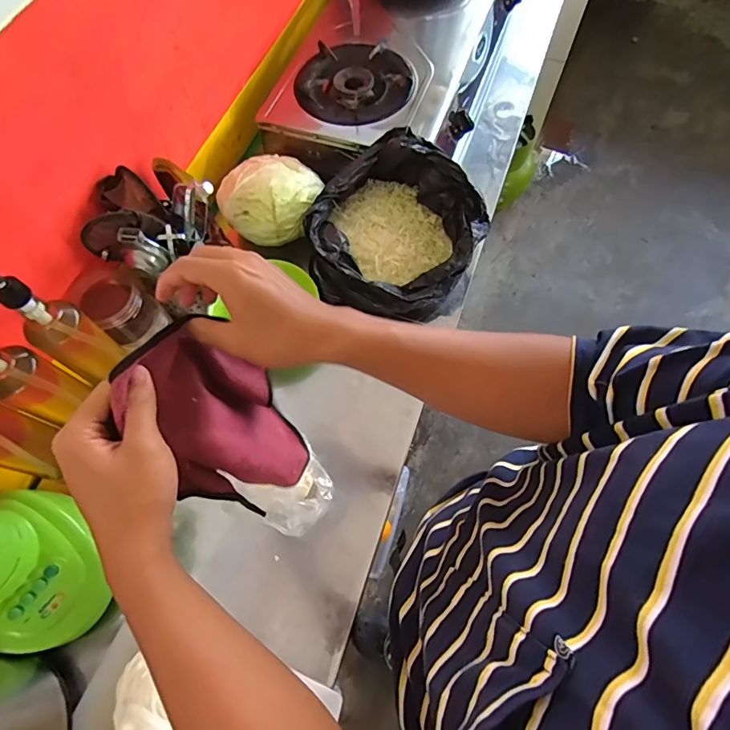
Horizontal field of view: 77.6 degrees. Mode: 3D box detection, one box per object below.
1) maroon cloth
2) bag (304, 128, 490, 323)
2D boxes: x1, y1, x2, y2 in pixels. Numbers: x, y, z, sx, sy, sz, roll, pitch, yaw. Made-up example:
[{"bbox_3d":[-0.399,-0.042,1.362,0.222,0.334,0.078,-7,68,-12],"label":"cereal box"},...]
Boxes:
[{"bbox_3d":[-0.132,0.062,0.449,0.053,0.278,0.132,5,65,21],"label":"maroon cloth"},{"bbox_3d":[0.045,-0.212,0.748,0.256,0.155,0.245,38,72,17],"label":"bag"}]

